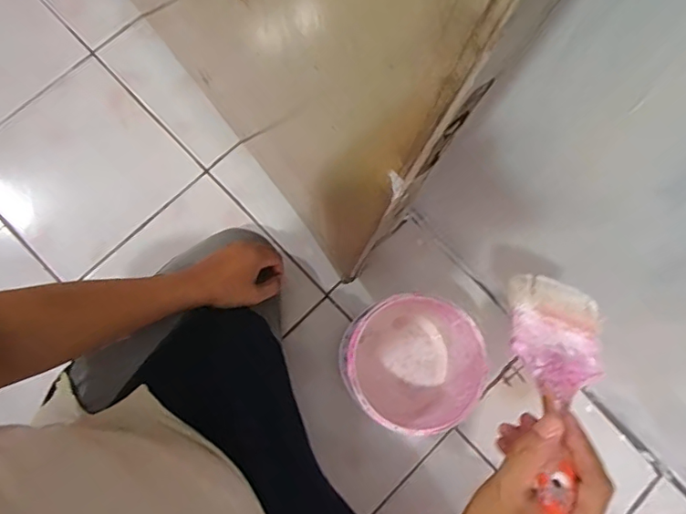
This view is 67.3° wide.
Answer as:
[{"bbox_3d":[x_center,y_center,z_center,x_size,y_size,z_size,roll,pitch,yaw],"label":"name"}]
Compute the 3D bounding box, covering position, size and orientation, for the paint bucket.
[{"bbox_3d":[0.094,0.156,0.775,0.180,0.191,0.168,1,80,-4],"label":"paint bucket"}]

